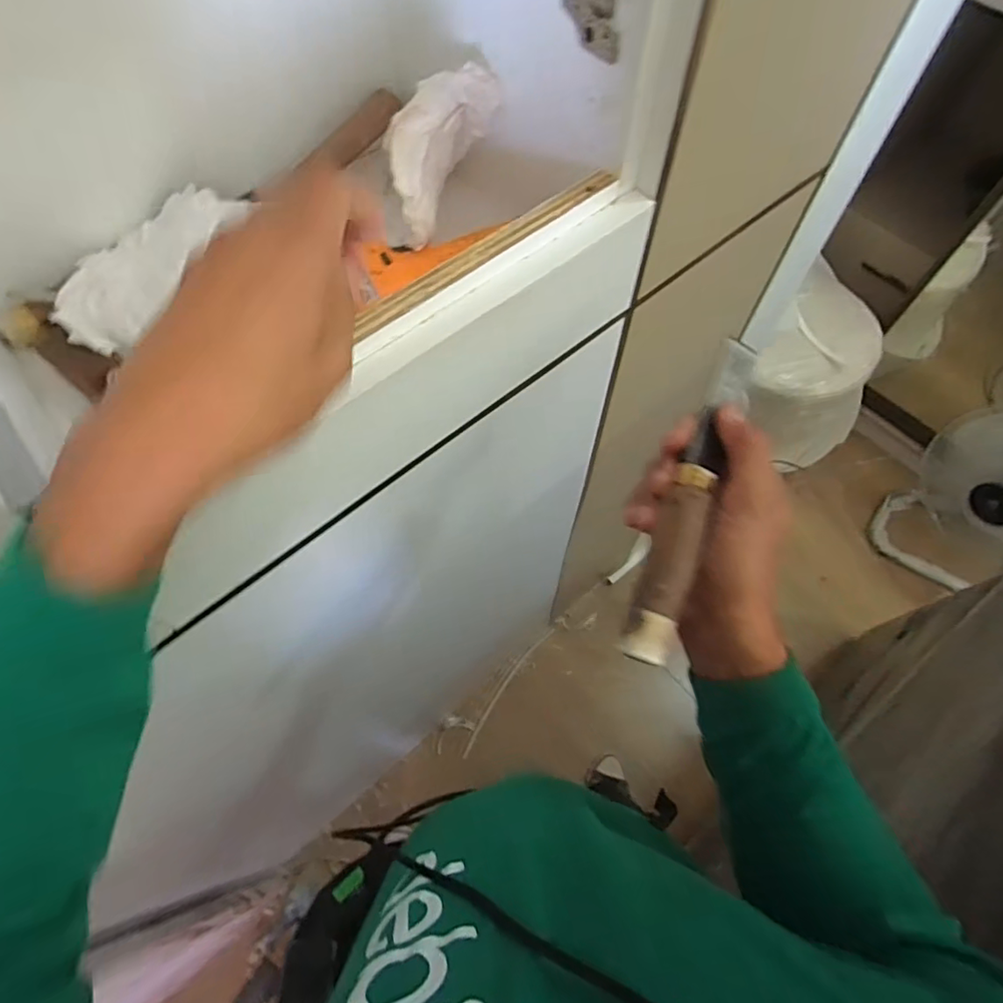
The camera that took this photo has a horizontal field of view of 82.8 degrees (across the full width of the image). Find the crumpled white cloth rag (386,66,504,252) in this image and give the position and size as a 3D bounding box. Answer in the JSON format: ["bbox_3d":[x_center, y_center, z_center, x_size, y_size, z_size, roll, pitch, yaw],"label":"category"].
[{"bbox_3d":[-0.049,-0.269,0.437,0.039,0.087,0.118,27,68,12],"label":"crumpled white cloth rag"}]

